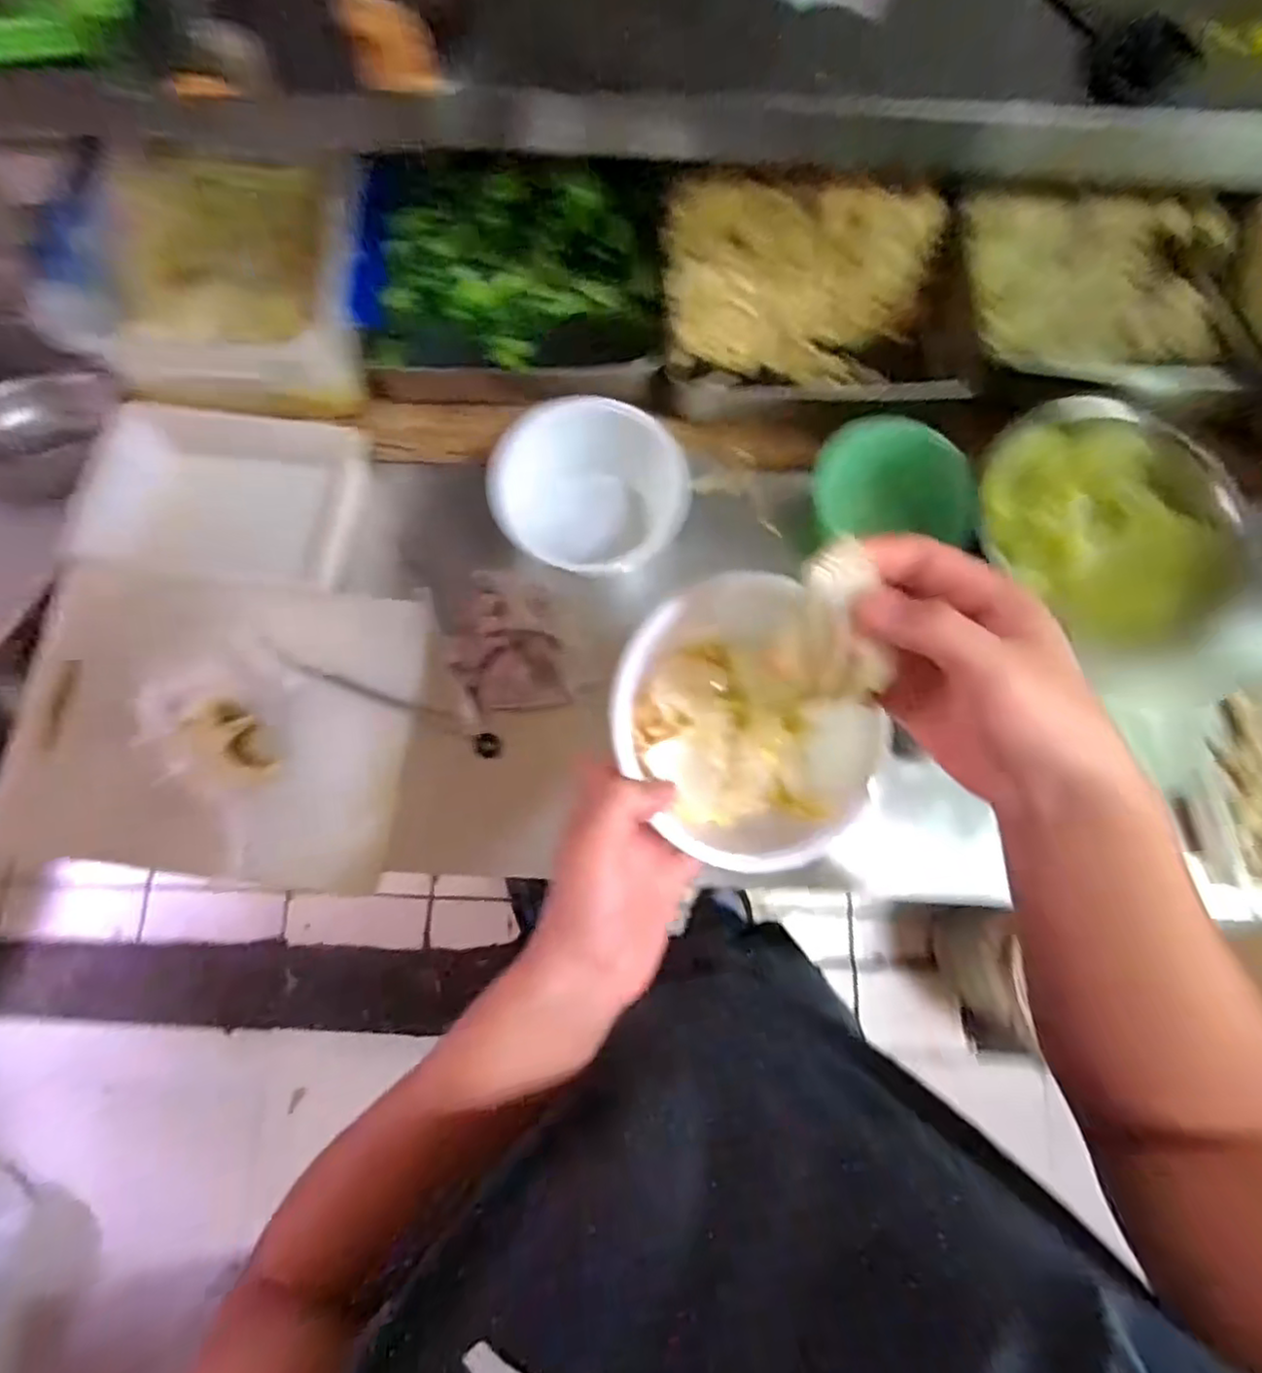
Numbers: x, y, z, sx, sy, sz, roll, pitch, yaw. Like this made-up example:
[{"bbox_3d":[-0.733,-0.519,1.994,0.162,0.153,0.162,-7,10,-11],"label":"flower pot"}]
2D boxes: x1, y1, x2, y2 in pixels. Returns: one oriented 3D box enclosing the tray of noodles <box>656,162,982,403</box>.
[{"bbox_3d":[0.184,-0.388,0.673,0.293,0.074,0.214,-2,78,-2],"label":"tray of noodles"}]

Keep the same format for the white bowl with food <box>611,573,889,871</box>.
[{"bbox_3d":[0.076,0.023,0.400,0.156,0.079,0.164,0,78,-1],"label":"white bowl with food"}]

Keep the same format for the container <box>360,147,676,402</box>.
[{"bbox_3d":[-0.114,-0.398,0.661,0.291,0.090,0.239,-2,78,-2],"label":"container"}]

